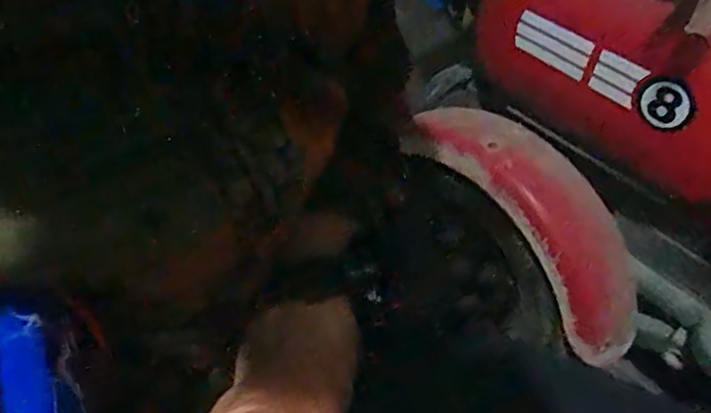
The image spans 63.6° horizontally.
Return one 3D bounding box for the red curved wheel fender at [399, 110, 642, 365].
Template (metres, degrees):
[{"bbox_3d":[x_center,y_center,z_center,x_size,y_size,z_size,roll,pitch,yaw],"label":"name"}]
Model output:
[{"bbox_3d":[0.209,0.018,0.654,0.113,0.087,0.331,-25,70,-33],"label":"red curved wheel fender"}]

